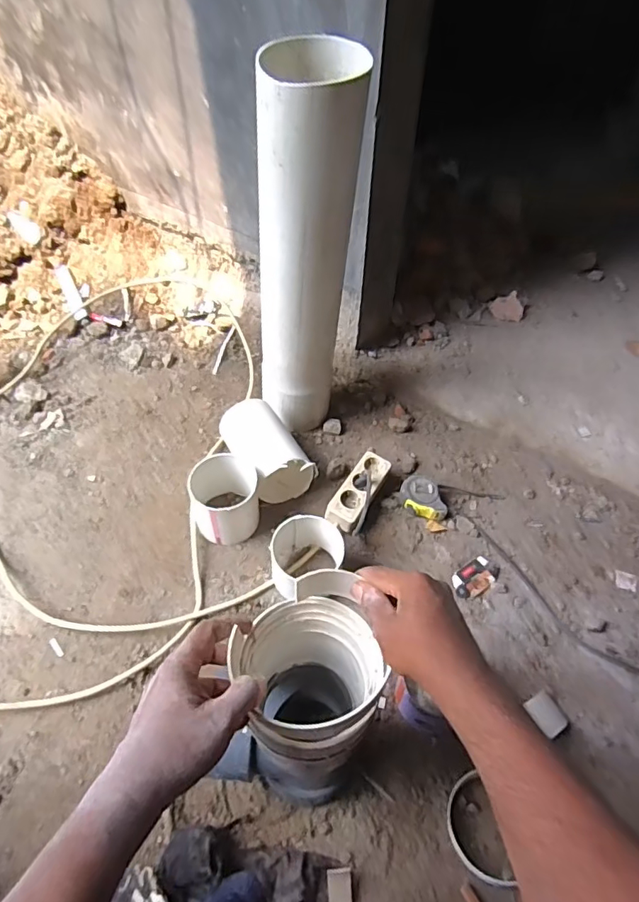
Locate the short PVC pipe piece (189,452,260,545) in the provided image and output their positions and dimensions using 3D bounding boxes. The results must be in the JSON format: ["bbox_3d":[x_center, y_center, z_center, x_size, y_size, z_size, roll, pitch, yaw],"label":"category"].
[{"bbox_3d":[-0.167,0.092,0.911,0.112,0.109,0.136,-17,50,-17],"label":"short PVC pipe piece"}]

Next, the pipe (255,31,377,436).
[{"bbox_3d":[-0.027,-0.283,0.872,0.160,0.624,0.111,-3,46,-3],"label":"pipe"}]

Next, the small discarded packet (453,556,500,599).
[{"bbox_3d":[0.264,0.213,0.873,0.090,0.018,0.049,-28,53,-24],"label":"small discarded packet"}]

